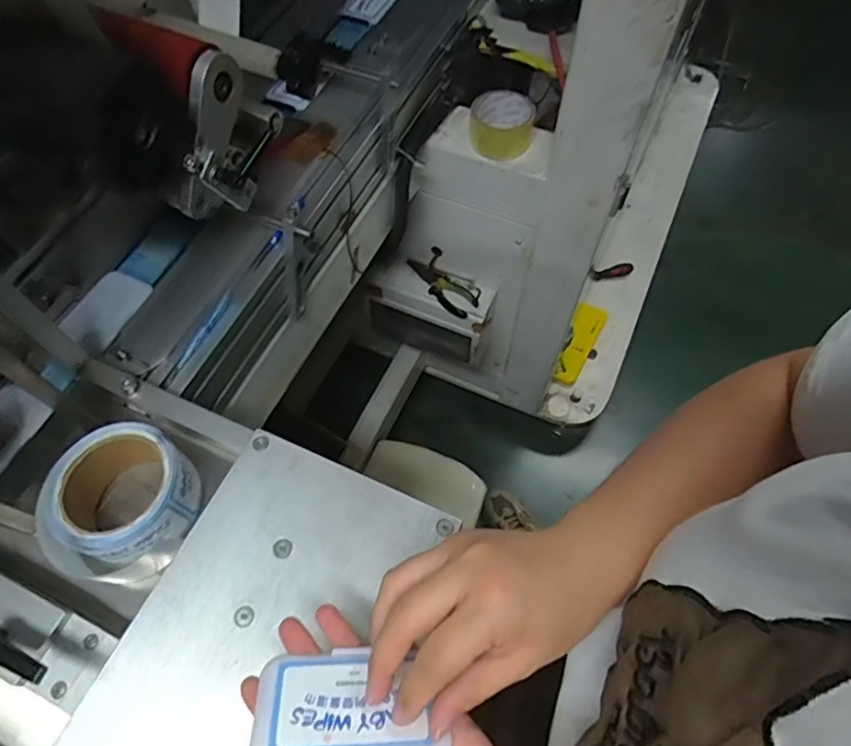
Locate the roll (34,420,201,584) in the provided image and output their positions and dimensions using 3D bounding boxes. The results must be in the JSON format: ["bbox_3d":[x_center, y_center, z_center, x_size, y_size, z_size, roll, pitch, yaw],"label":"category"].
[{"bbox_3d":[-0.239,0.101,0.449,0.110,0.053,0.107,-1,62,1],"label":"roll"}]

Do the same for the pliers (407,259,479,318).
[{"bbox_3d":[0.024,-0.159,1.031,0.156,0.019,0.054,39,69,19],"label":"pliers"}]

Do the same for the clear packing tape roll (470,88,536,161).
[{"bbox_3d":[0.109,-0.349,0.808,0.087,0.064,0.087,-1,62,1],"label":"clear packing tape roll"}]

